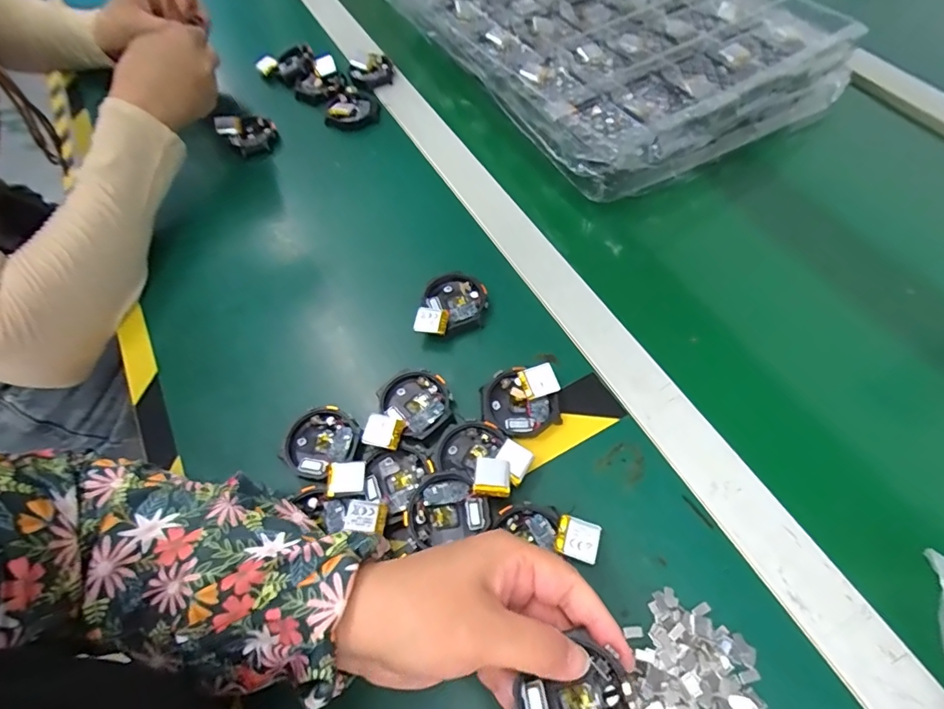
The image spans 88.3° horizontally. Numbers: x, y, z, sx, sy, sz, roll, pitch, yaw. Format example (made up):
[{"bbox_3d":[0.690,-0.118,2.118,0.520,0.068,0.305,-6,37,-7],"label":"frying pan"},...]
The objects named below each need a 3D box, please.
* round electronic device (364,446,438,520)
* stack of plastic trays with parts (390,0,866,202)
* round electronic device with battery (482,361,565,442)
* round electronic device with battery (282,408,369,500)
[{"bbox_3d":[-0.048,0.077,0.311,0.040,0.016,0.042,-2,59,3],"label":"round electronic device"},{"bbox_3d":[0.118,-0.375,0.534,0.336,0.064,0.496,-28,62,-13],"label":"stack of plastic trays with parts"},{"bbox_3d":[0.033,0.032,0.331,0.053,0.017,0.048,-2,59,3],"label":"round electronic device with battery"},{"bbox_3d":[-0.093,0.062,0.322,0.068,0.012,0.047,28,65,19],"label":"round electronic device with battery"}]

